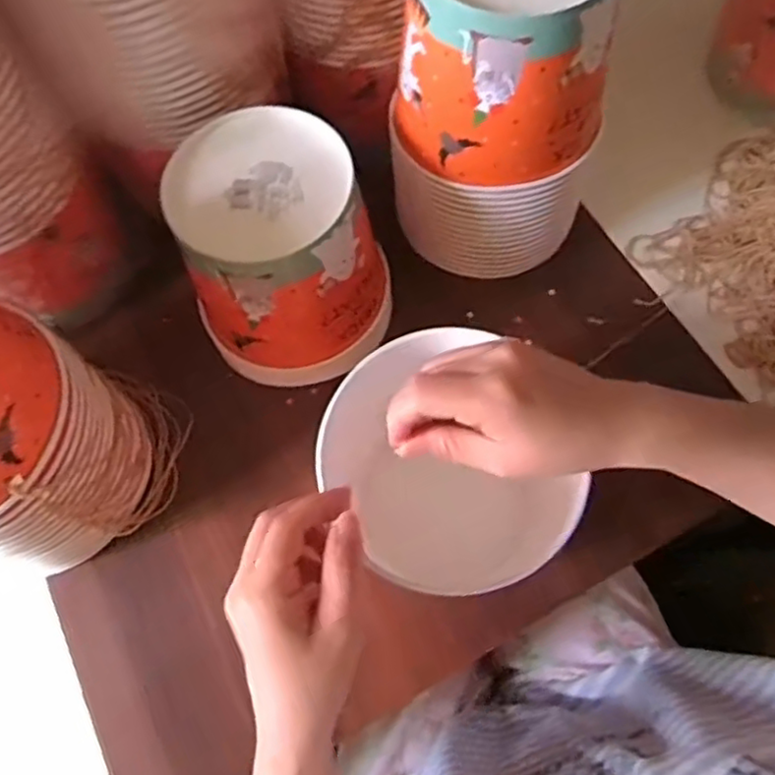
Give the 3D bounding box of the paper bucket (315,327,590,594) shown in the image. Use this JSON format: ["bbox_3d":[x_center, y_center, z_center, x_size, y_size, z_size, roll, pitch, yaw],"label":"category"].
[{"bbox_3d":[0.050,0.066,0.483,0.160,0.175,0.164,-1,69,2],"label":"paper bucket"}]

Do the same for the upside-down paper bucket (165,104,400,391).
[{"bbox_3d":[-0.076,-0.102,0.500,0.149,0.142,0.144,-15,69,-3],"label":"upside-down paper bucket"}]

